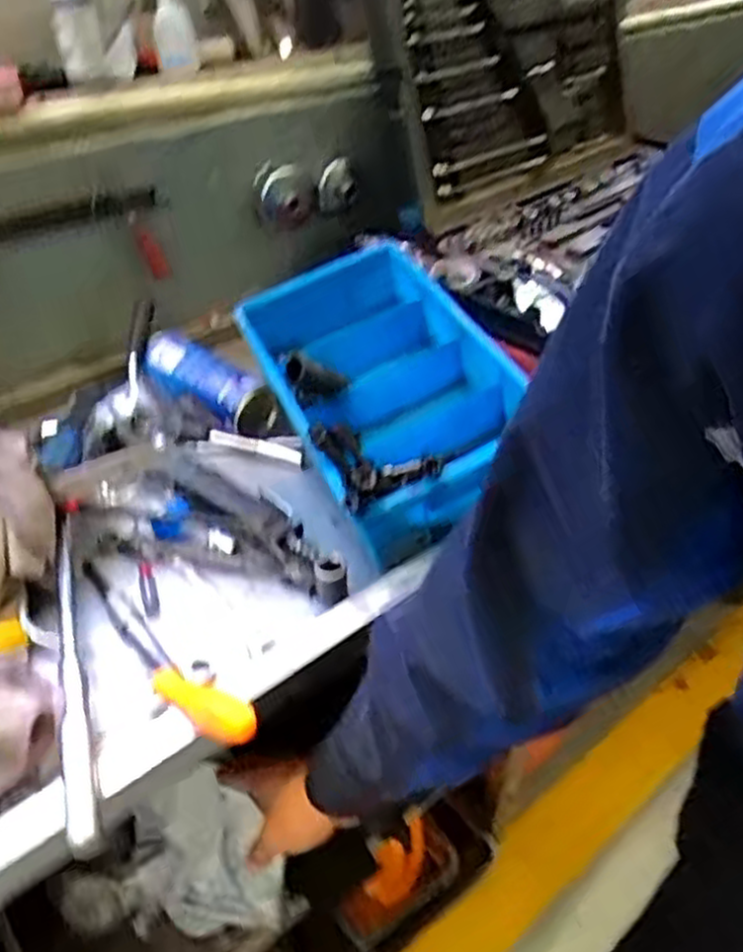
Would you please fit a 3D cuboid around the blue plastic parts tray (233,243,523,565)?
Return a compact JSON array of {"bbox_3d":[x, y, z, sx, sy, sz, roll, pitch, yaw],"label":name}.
[{"bbox_3d":[0.007,-0.094,0.797,0.203,0.091,0.370,-14,40,-16],"label":"blue plastic parts tray"}]

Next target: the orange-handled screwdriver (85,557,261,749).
[{"bbox_3d":[-0.169,0.136,0.607,0.035,0.036,0.266,-28,32,-29],"label":"orange-handled screwdriver"}]

